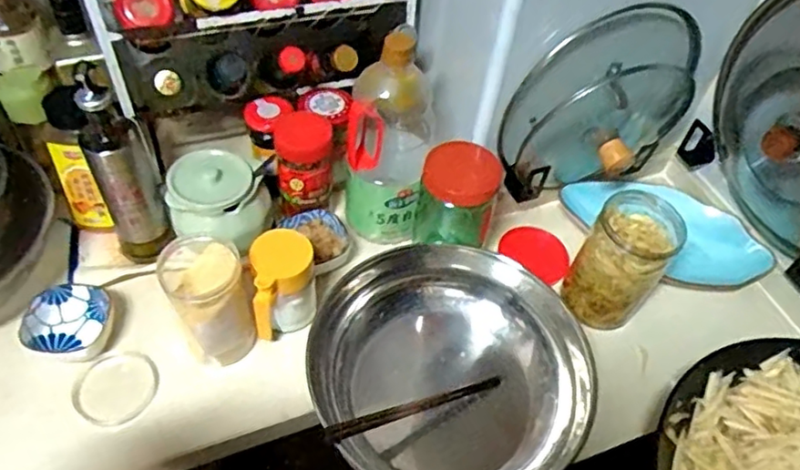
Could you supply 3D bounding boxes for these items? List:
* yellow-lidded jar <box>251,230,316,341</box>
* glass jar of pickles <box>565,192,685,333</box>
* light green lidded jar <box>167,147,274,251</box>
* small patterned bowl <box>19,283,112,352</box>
[{"bbox_3d":[-0.135,0.061,0.712,0.069,0.116,0.083,-1,52,-7],"label":"yellow-lidded jar"},{"bbox_3d":[0.274,0.035,0.758,0.094,0.140,0.107,34,56,20],"label":"glass jar of pickles"},{"bbox_3d":[-0.228,-0.045,0.782,0.118,0.092,0.096,-2,52,-7],"label":"light green lidded jar"},{"bbox_3d":[-0.389,0.099,0.710,0.084,0.044,0.084,3,51,-3],"label":"small patterned bowl"}]

